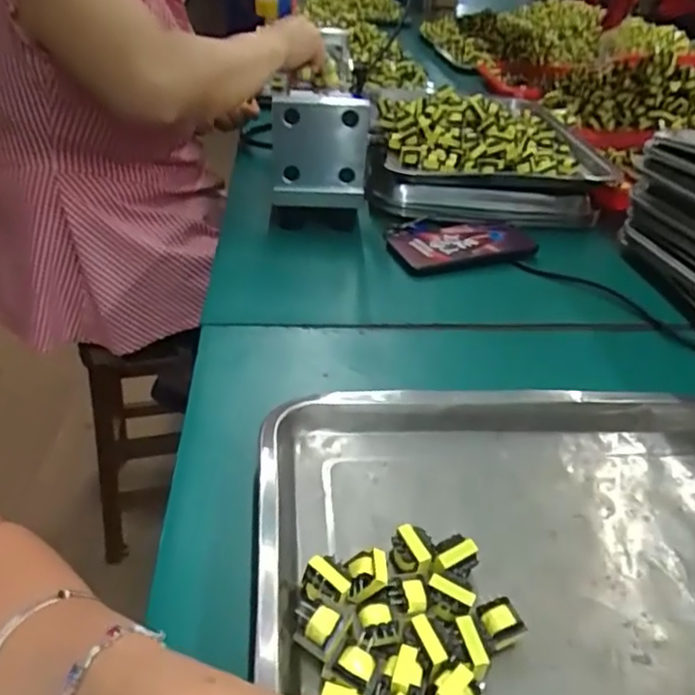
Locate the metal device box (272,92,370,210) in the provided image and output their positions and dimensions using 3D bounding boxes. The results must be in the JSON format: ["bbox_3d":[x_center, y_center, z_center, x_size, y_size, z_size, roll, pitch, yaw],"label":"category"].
[{"bbox_3d":[-0.031,-0.195,0.656,0.098,0.138,0.045,1,35,-4],"label":"metal device box"}]

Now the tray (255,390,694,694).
[{"bbox_3d":[0.149,0.129,0.339,0.386,0.031,0.281,2,36,-8],"label":"tray"}]

